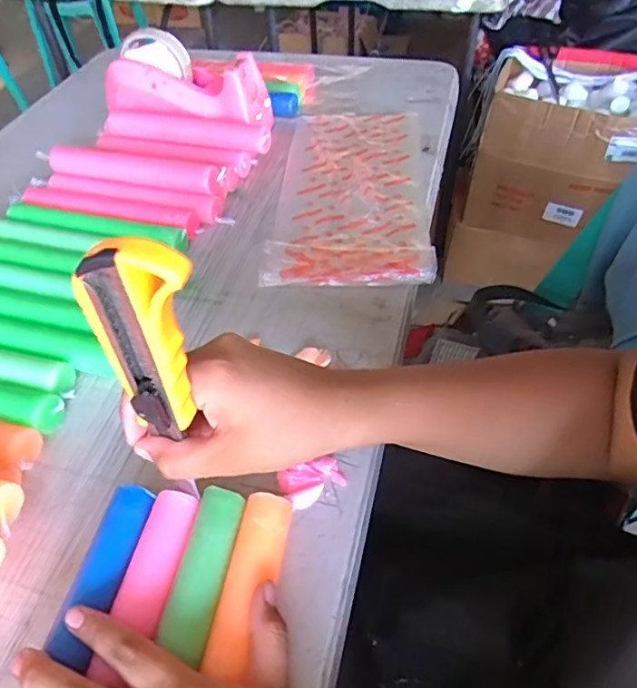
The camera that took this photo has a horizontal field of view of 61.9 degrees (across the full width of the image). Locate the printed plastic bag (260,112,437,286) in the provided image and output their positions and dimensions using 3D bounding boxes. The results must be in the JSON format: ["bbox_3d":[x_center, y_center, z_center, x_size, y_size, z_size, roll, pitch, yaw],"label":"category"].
[{"bbox_3d":[0.034,-0.169,0.563,0.149,0.013,0.295,2,50,4],"label":"printed plastic bag"}]

